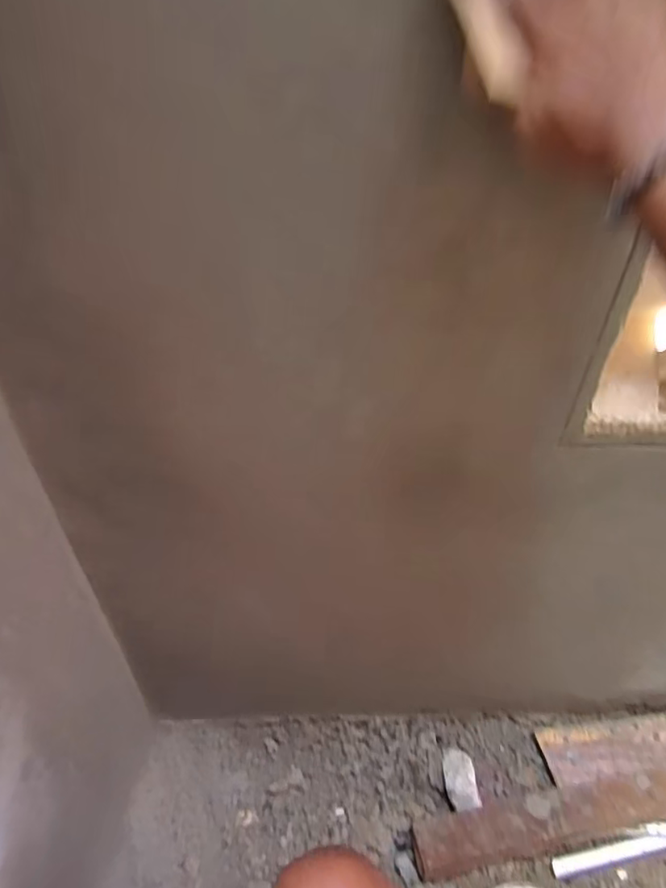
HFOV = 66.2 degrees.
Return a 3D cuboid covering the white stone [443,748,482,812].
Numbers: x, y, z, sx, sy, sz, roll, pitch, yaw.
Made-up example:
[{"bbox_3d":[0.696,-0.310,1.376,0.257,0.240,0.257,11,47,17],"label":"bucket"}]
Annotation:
[{"bbox_3d":[0.198,0.511,0.785,0.054,0.037,0.086,1,39,-2],"label":"white stone"}]

